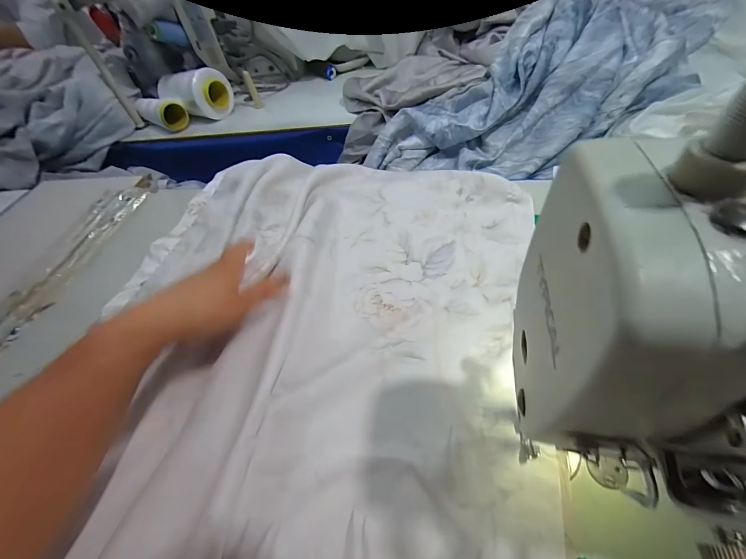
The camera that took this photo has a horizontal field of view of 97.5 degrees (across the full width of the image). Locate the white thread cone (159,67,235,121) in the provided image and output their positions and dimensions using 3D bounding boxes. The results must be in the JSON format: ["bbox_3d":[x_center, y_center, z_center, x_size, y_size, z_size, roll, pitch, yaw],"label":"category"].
[{"bbox_3d":[-0.390,-0.409,0.711,0.157,0.080,0.089,24,60,27],"label":"white thread cone"}]

